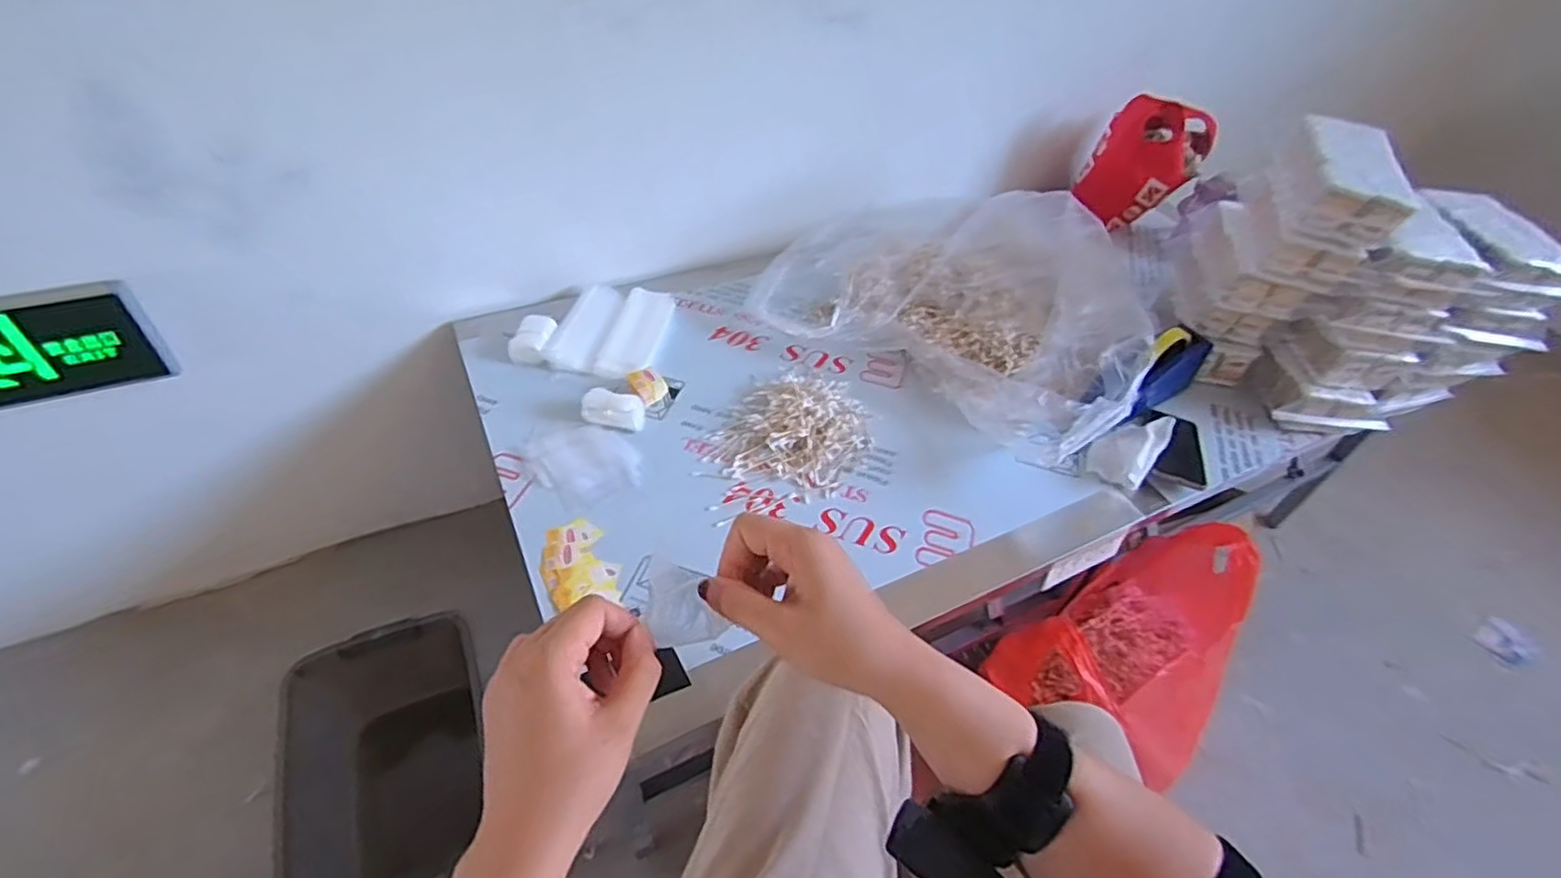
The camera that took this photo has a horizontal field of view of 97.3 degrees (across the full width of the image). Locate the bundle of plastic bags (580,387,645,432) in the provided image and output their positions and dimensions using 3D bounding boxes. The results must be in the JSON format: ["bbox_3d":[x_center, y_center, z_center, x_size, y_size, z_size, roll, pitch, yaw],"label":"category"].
[{"bbox_3d":[-0.239,-0.043,0.980,0.087,0.032,0.046,6,46,0],"label":"bundle of plastic bags"}]

